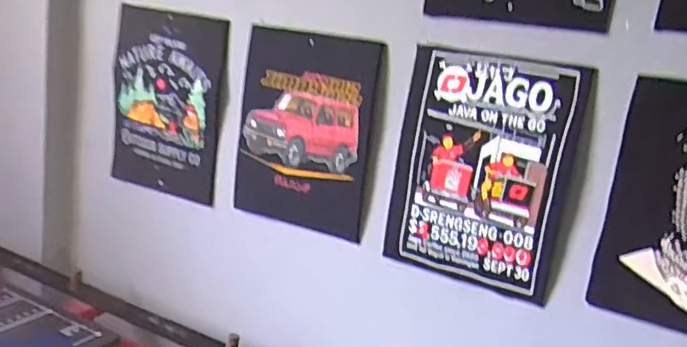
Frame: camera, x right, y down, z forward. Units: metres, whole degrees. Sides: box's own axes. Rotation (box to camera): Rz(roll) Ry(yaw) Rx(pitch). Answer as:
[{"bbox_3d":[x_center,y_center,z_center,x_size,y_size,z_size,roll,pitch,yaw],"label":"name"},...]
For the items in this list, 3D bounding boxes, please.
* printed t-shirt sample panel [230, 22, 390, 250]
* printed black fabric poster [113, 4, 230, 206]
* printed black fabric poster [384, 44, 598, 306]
[{"bbox_3d":[-0.080,-0.083,1.188,0.316,0.385,0.021,15,16,26],"label":"printed t-shirt sample panel"},{"bbox_3d":[-0.417,-0.164,1.362,0.327,0.409,0.023,14,14,26],"label":"printed black fabric poster"},{"bbox_3d":[0.239,-0.002,1.020,0.299,0.405,0.032,14,16,26],"label":"printed black fabric poster"}]

